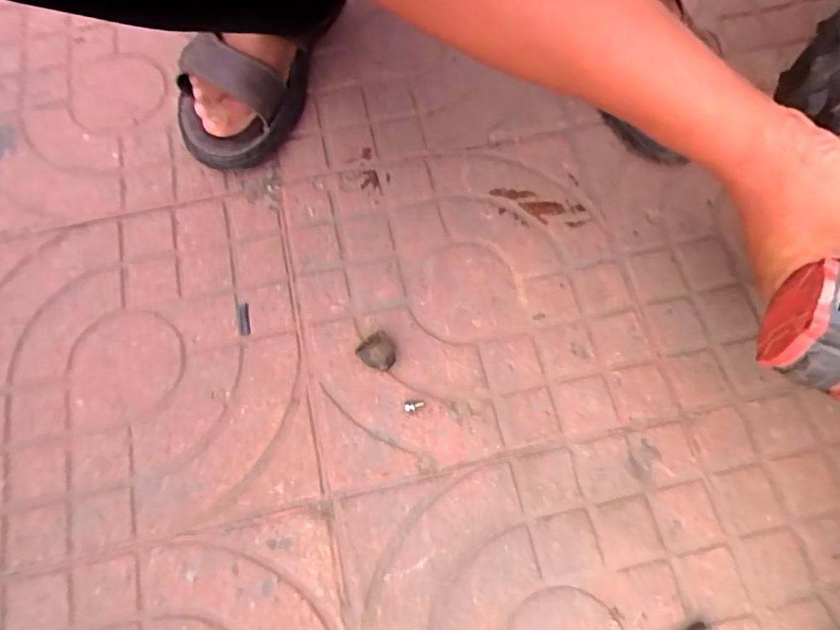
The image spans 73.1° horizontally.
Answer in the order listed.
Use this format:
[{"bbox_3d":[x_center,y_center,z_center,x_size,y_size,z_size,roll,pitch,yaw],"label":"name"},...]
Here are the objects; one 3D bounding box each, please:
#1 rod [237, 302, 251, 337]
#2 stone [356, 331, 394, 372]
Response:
[{"bbox_3d":[-0.157,0.004,0.506,0.010,0.004,0.032,-13,69,-3],"label":"rod"},{"bbox_3d":[-0.035,0.030,0.478,0.032,0.032,0.030,0,69,1],"label":"stone"}]

